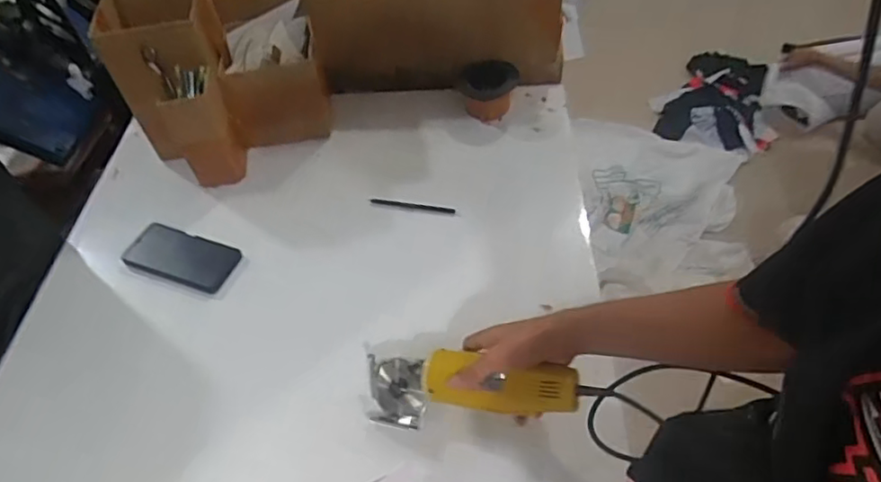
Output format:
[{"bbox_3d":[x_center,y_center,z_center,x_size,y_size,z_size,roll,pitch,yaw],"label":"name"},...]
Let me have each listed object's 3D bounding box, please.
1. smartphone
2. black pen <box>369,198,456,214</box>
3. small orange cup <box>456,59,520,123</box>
[{"bbox_3d":[-0.382,0.023,0.890,0.164,0.019,0.086,14,53,17],"label":"smartphone"},{"bbox_3d":[-0.045,-0.054,0.945,0.135,0.010,0.013,7,51,12],"label":"black pen"},{"bbox_3d":[0.076,-0.266,1.071,0.110,0.075,0.110,-3,50,4],"label":"small orange cup"}]

